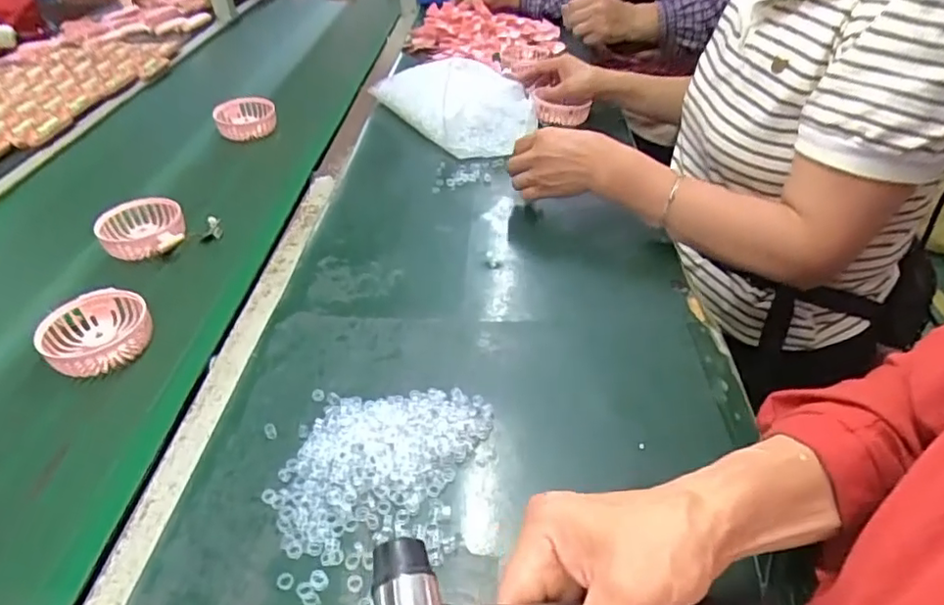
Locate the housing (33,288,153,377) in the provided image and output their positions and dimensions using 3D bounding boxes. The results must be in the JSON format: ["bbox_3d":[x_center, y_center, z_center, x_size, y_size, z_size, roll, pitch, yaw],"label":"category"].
[{"bbox_3d":[-0.339,0.027,0.538,0.085,0.031,0.083,0,39,0],"label":"housing"}]

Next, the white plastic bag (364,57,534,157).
[{"bbox_3d":[-0.019,-0.307,0.905,0.159,0.084,0.269,-27,43,-27],"label":"white plastic bag"}]

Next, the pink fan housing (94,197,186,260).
[{"bbox_3d":[-0.374,-0.084,0.673,0.087,0.029,0.102,-17,40,-16],"label":"pink fan housing"}]

